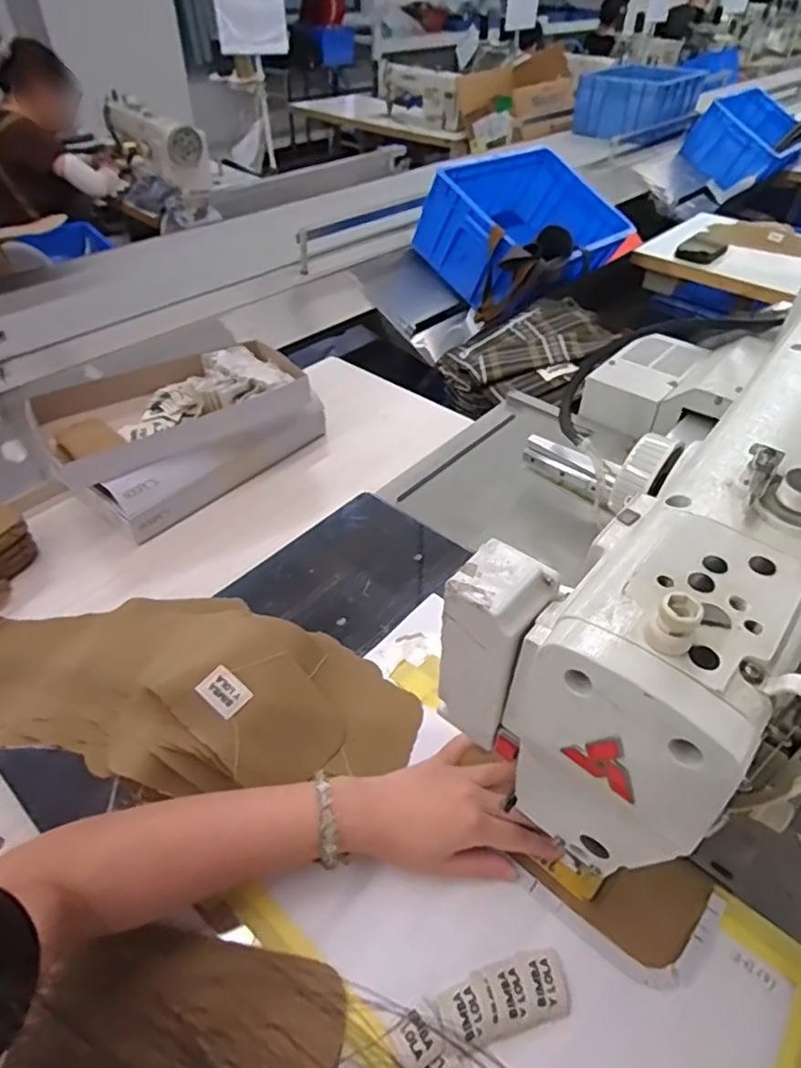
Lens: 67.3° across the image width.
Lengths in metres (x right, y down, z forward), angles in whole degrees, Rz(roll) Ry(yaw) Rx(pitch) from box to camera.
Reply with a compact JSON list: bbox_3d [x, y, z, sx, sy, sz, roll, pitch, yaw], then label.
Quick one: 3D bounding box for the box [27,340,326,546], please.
[{"bbox_3d":[-0.284,-0.141,0.783,0.204,0.099,0.320,32,52,28],"label":"box"}]

